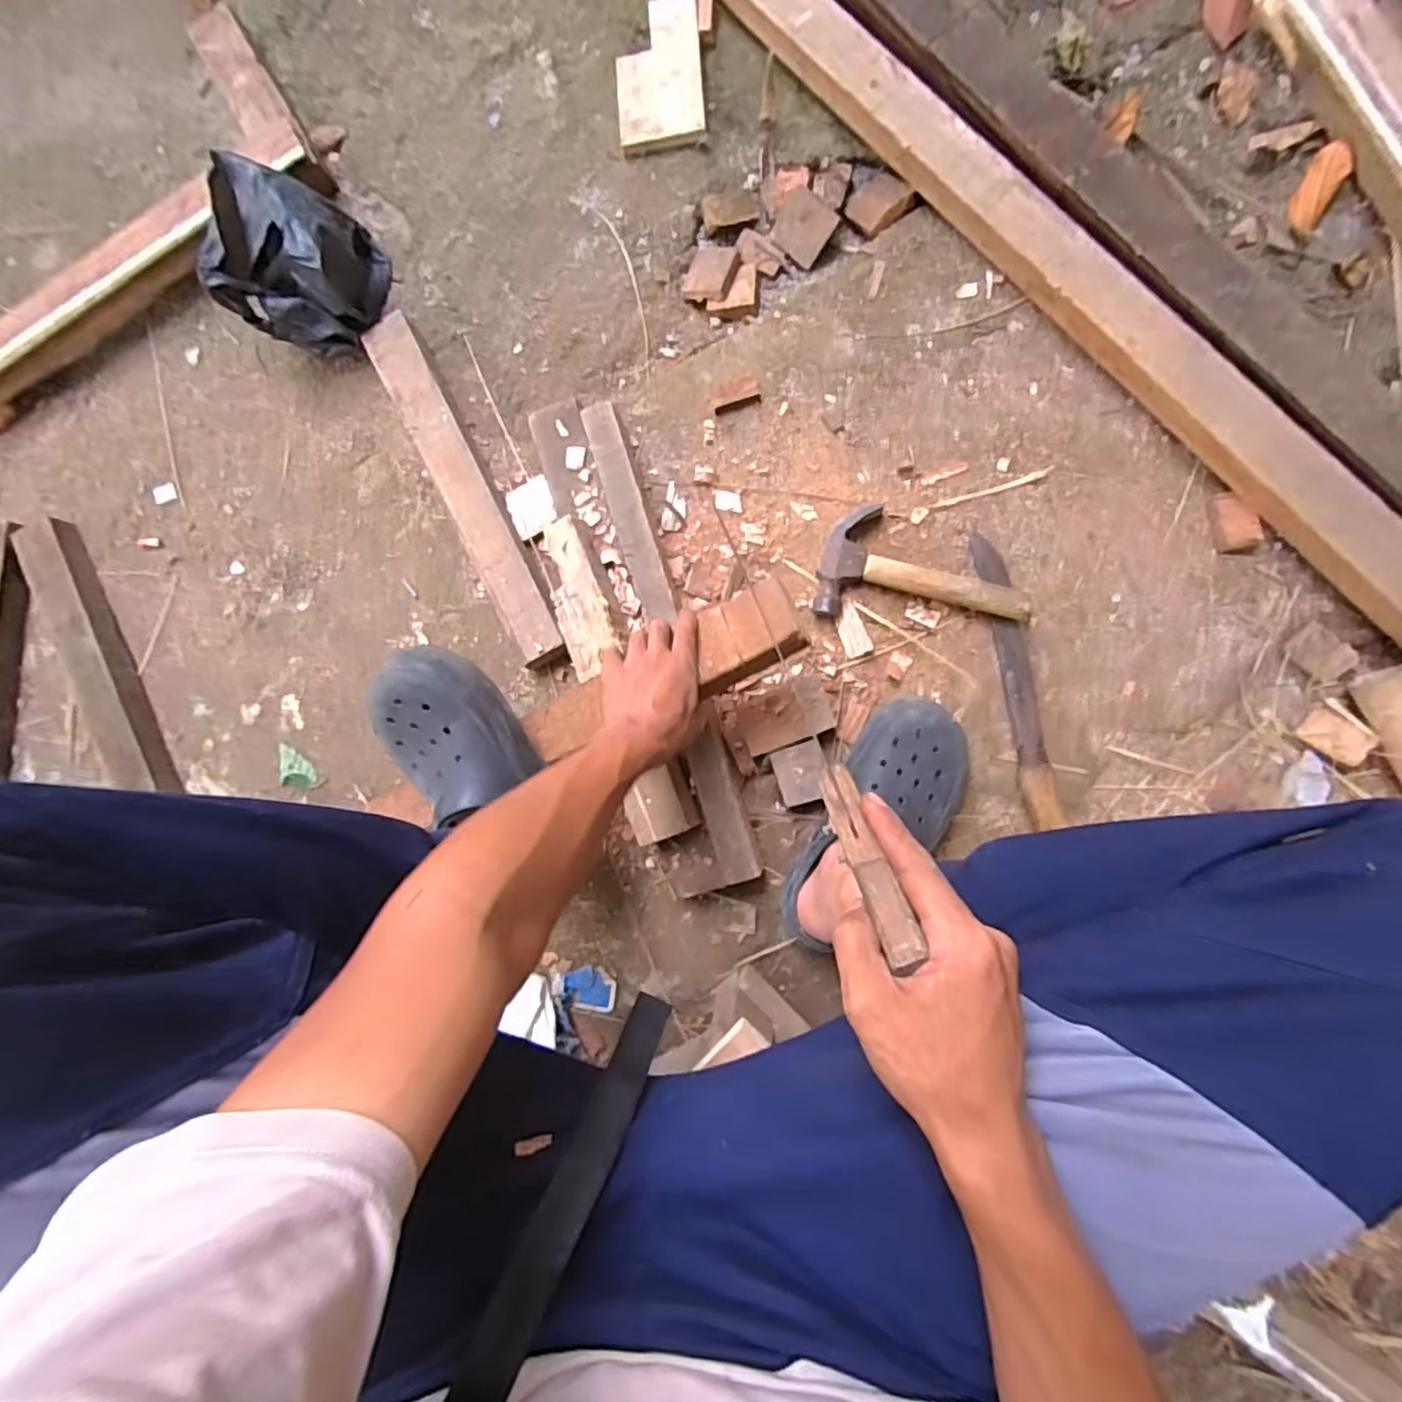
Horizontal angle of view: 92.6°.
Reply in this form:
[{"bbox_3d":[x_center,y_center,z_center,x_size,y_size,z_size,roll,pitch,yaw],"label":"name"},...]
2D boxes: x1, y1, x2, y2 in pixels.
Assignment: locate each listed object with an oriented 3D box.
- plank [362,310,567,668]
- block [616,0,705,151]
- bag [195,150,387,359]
[{"bbox_3d":[-0.270,-0.241,0.777,0.060,0.043,0.438,-28,84,5],"label":"plank"},{"bbox_3d":[-0.049,-0.741,0.789,0.100,0.012,0.174,-3,86,7],"label":"block"},{"bbox_3d":[-0.465,-0.500,0.777,0.153,0.132,0.156,7,88,8],"label":"bag"}]

